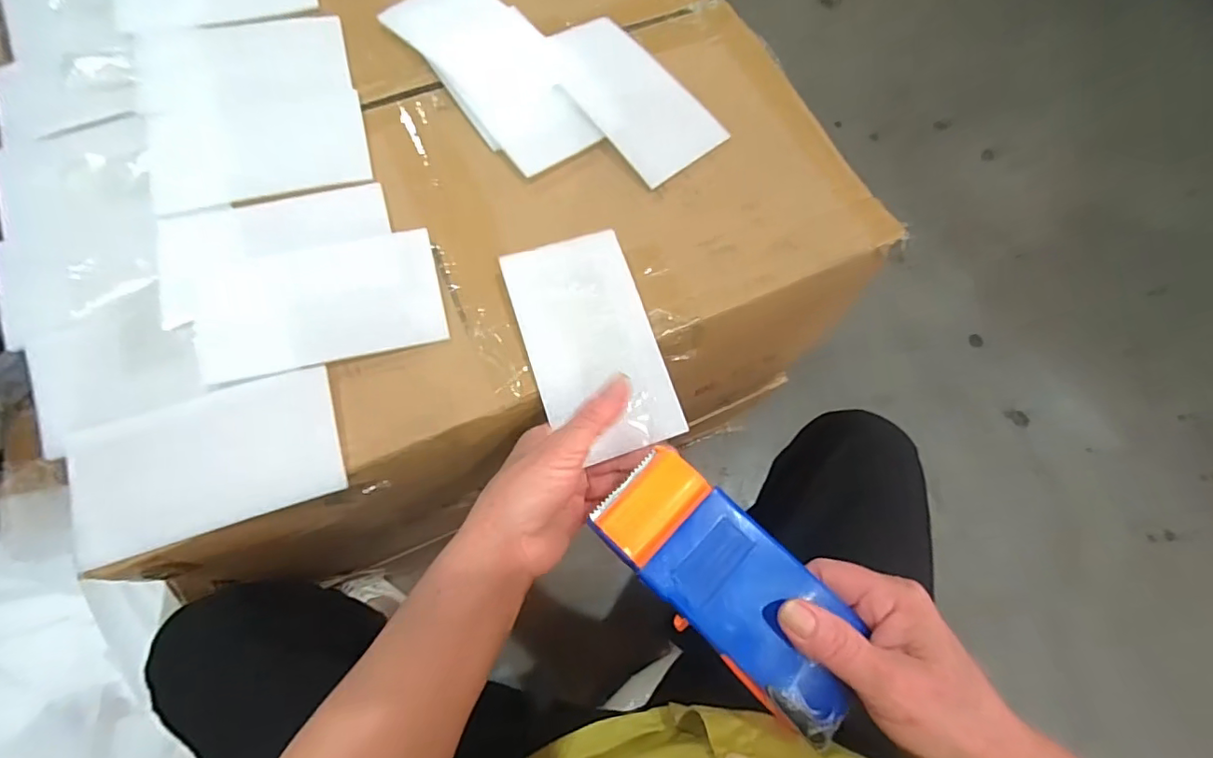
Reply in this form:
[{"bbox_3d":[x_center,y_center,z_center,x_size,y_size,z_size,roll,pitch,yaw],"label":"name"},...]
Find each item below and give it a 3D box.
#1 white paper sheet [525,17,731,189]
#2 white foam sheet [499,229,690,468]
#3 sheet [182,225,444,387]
[{"bbox_3d":[0.014,-0.214,0.412,0.075,0.009,0.148,-40,81,-14],"label":"white paper sheet"},{"bbox_3d":[-0.009,-0.023,0.347,0.079,0.005,0.141,-17,78,-8],"label":"white foam sheet"},{"bbox_3d":[-0.183,-0.050,0.355,0.147,0.007,0.084,-13,74,-10],"label":"sheet"}]

